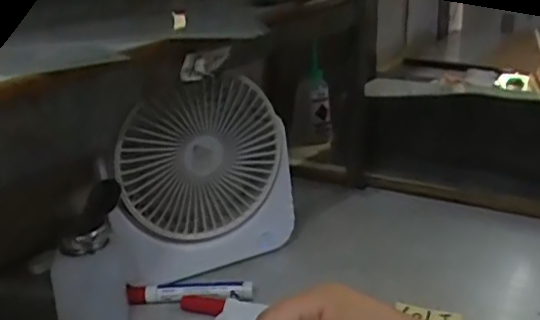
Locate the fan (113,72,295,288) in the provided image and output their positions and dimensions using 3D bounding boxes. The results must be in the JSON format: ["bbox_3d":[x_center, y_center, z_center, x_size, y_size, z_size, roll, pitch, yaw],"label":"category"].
[{"bbox_3d":[-0.066,0.014,0.579,0.170,0.187,0.060,-16,23,-31],"label":"fan"}]

